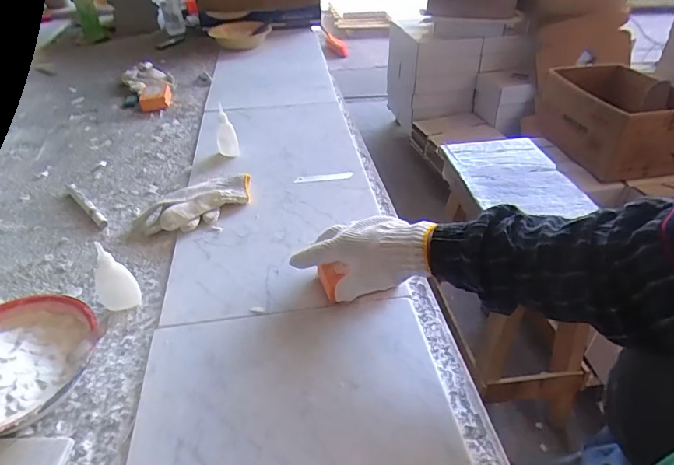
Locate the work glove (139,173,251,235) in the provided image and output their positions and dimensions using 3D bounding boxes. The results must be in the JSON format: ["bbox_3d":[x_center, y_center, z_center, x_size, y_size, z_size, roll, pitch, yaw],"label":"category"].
[{"bbox_3d":[-0.213,-0.043,0.677,0.170,0.038,0.086,-15,41,-17],"label":"work glove"}]

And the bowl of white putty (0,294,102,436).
[{"bbox_3d":[-0.330,0.138,0.450,0.147,0.044,0.159,-1,39,1],"label":"bowl of white putty"}]

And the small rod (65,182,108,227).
[{"bbox_3d":[-0.405,-0.049,0.713,0.016,0.015,0.165,-31,48,-32],"label":"small rod"}]

